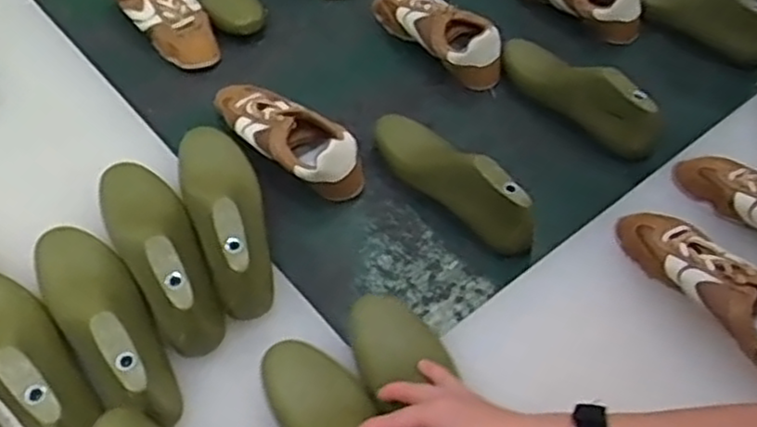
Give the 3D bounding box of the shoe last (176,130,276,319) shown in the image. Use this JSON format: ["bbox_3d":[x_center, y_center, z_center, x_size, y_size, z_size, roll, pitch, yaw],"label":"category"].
[{"bbox_3d":[-0.157,-0.008,0.746,0.081,0.094,0.233,-17,55,-15],"label":"shoe last"}]

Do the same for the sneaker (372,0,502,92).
[{"bbox_3d":[0.083,-0.266,1.050,0.083,0.085,0.241,-34,60,-23],"label":"sneaker"}]

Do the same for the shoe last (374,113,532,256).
[{"bbox_3d":[0.079,-0.056,0.847,0.064,0.087,0.249,-27,58,-19],"label":"shoe last"}]

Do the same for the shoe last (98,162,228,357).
[{"bbox_3d":[-0.216,0.021,0.707,0.078,0.080,0.243,-25,57,-20],"label":"shoe last"}]

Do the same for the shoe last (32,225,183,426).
[{"bbox_3d":[-0.251,0.090,0.662,0.076,0.080,0.244,-30,59,-23],"label":"shoe last"}]

